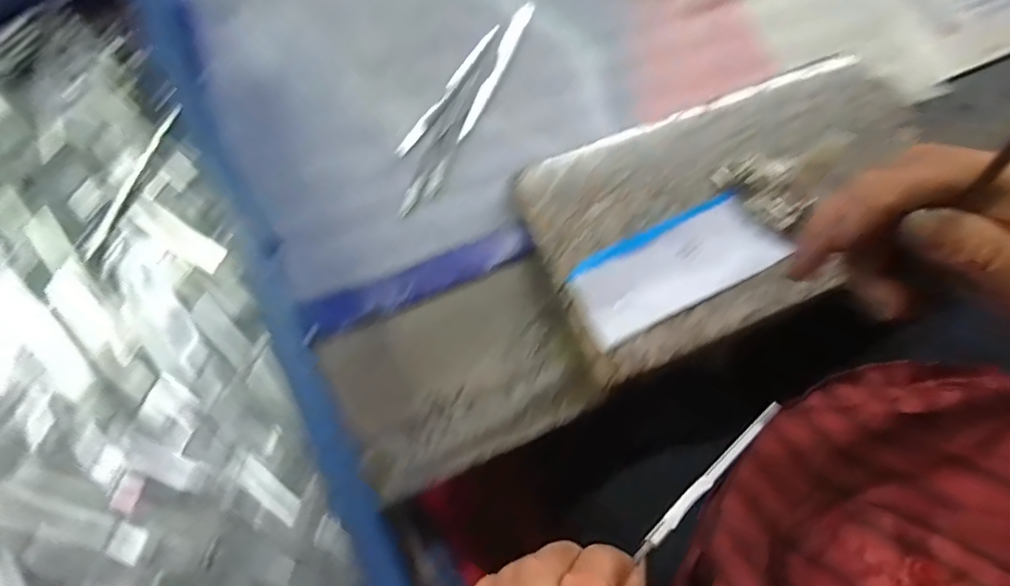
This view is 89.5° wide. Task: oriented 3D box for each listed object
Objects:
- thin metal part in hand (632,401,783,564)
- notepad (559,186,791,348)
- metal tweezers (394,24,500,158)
[{"bbox_3d":[0.090,0.084,0.228,0.006,0.004,0.092,43,88,7],"label":"thin metal part in hand"},{"bbox_3d":[0.095,-0.017,0.285,0.116,0.007,0.047,-27,82,-6],"label":"notepad"},{"bbox_3d":[-0.037,-0.133,0.335,0.009,0.005,0.110,33,80,4],"label":"metal tweezers"}]

